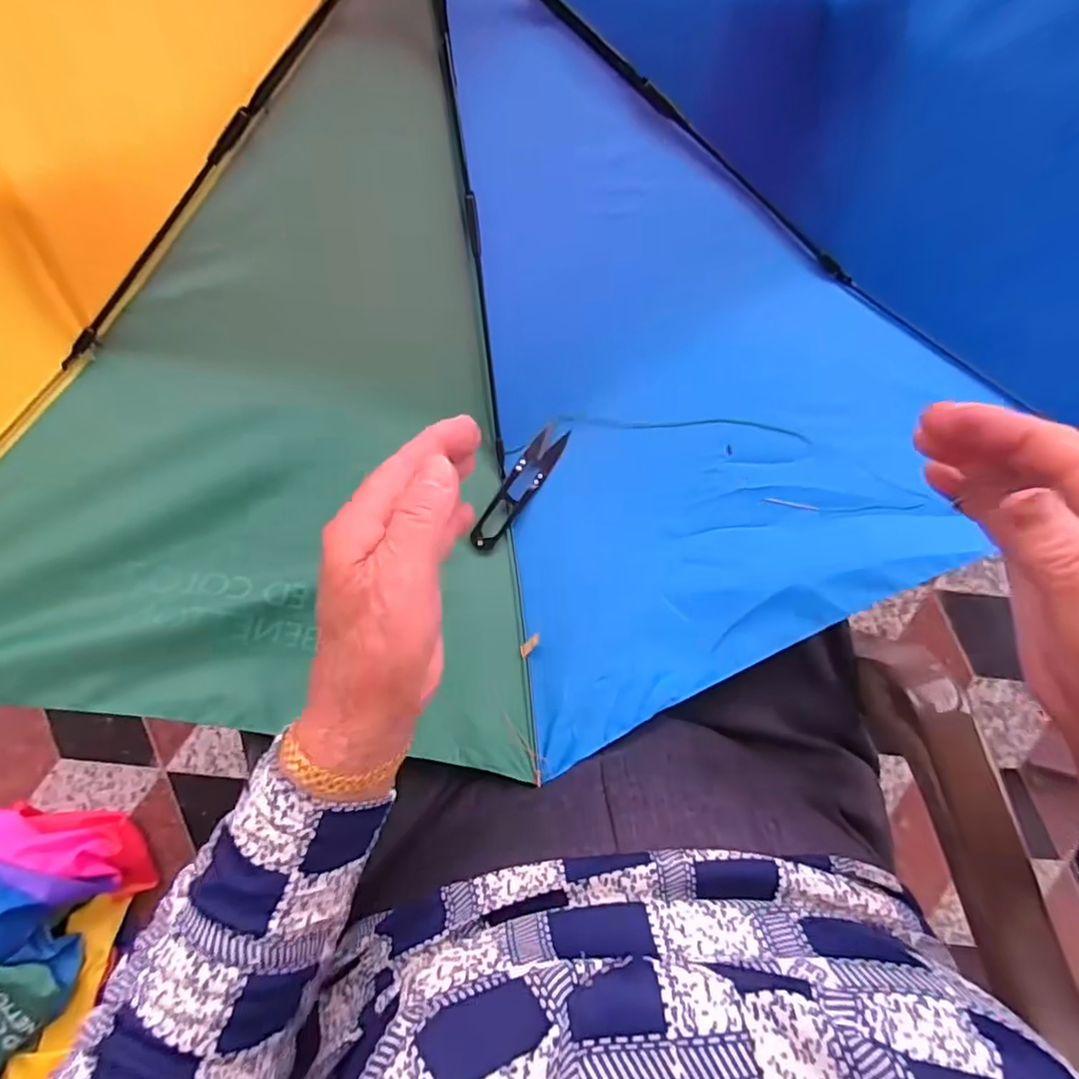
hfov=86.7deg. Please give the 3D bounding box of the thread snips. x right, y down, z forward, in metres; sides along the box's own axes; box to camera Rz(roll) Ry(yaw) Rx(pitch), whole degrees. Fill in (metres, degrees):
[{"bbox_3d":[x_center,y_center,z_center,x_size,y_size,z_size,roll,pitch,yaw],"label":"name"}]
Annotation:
[{"bbox_3d":[-0.014,-0.037,0.405,0.021,0.007,0.101,34,88,2],"label":"thread snips"}]

